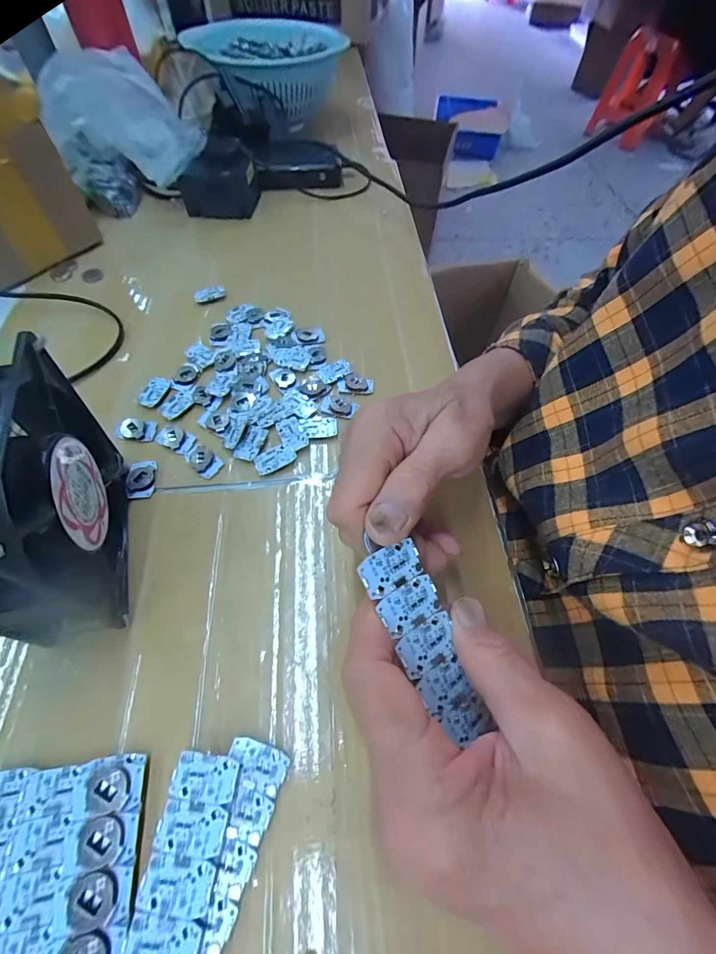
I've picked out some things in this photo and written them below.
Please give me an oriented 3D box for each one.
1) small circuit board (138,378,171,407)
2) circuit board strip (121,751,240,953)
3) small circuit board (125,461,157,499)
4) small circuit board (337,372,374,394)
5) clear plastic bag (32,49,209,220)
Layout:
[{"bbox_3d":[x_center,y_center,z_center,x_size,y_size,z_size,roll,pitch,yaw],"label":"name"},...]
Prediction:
[{"bbox_3d":[-0.165,-0.069,0.307,0.017,0.004,0.027,14,61,7],"label":"small circuit board"},{"bbox_3d":[-0.077,0.180,0.157,0.029,0.004,0.108,8,59,1],"label":"circuit board strip"},{"bbox_3d":[-0.153,0.002,0.270,0.019,0.005,0.028,-7,61,-5],"label":"small circuit board"},{"bbox_3d":[-0.002,-0.079,0.318,0.029,0.005,0.020,1,61,-1],"label":"small circuit board"},{"bbox_3d":[-0.255,-0.372,0.418,0.157,0.122,0.073,-13,62,-8],"label":"clear plastic bag"}]

